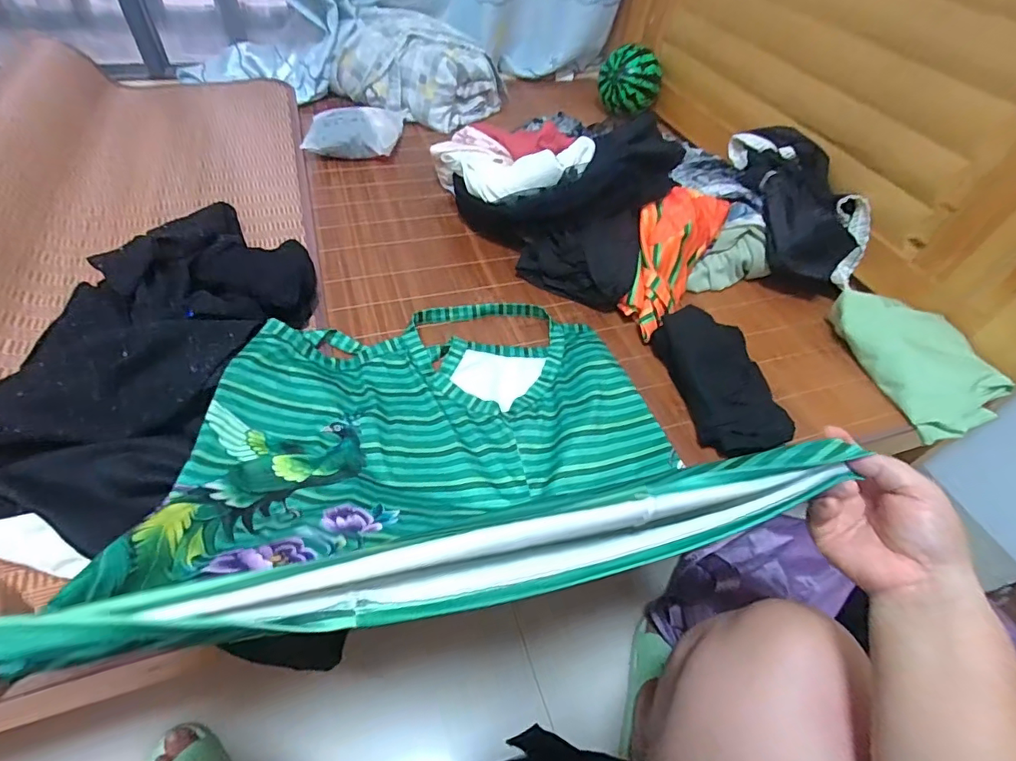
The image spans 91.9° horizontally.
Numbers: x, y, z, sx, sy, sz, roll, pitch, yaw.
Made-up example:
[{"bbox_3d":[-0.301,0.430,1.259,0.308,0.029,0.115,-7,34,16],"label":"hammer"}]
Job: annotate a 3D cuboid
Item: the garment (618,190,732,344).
[{"bbox_3d":[0.221,-0.168,0.702,0.104,0.072,0.243,24,74,16],"label":"garment"}]

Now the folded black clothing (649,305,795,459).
[{"bbox_3d":[0.260,-0.006,0.592,0.104,0.056,0.192,-5,49,-10],"label":"folded black clothing"}]

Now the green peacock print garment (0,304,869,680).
[{"bbox_3d":[-0.064,0.004,0.469,0.481,0.217,0.406,-15,51,-18],"label":"green peacock print garment"}]

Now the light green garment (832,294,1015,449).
[{"bbox_3d":[0.541,-0.034,0.644,0.140,0.046,0.222,-6,49,-11],"label":"light green garment"}]

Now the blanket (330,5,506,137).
[{"bbox_3d":[-0.197,-0.703,1.093,0.311,0.155,0.254,26,51,17],"label":"blanket"}]

